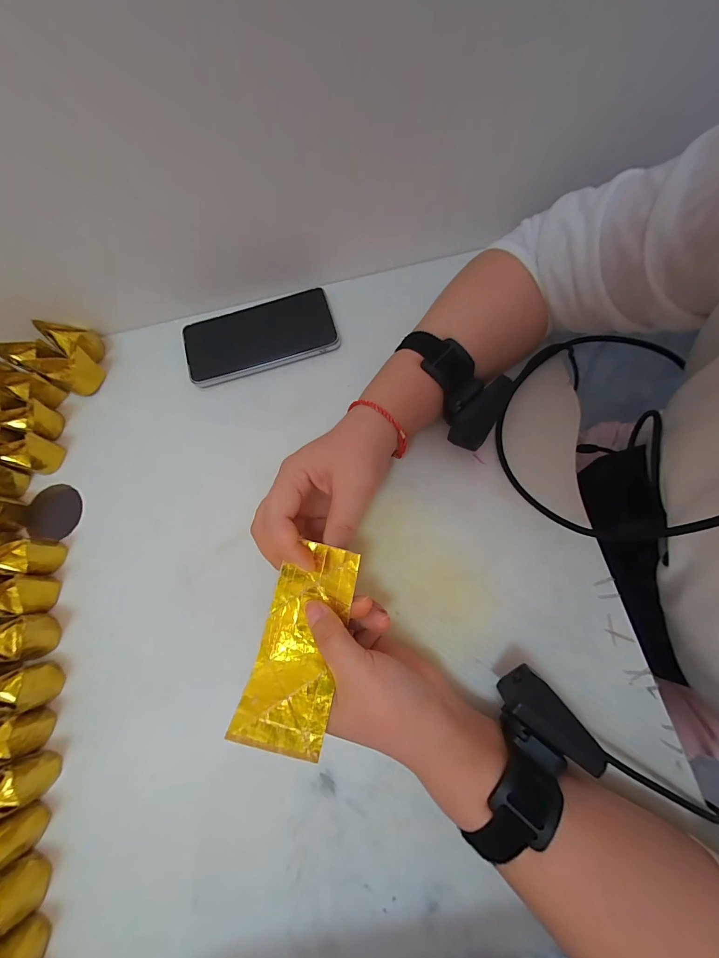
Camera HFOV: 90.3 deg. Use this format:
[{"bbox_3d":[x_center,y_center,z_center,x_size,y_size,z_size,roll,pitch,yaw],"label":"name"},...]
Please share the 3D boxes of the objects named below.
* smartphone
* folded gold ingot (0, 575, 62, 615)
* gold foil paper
[{"bbox_3d":[-0.108,-0.155,0.385,0.160,0.011,0.078,-18,73,-1],"label":"smartphone"},{"bbox_3d":[-0.306,0.104,0.321,0.050,0.033,0.032,1,73,5],"label":"folded gold ingot"},{"bbox_3d":[-0.038,0.107,0.242,0.055,0.022,0.124,14,66,5],"label":"gold foil paper"}]

